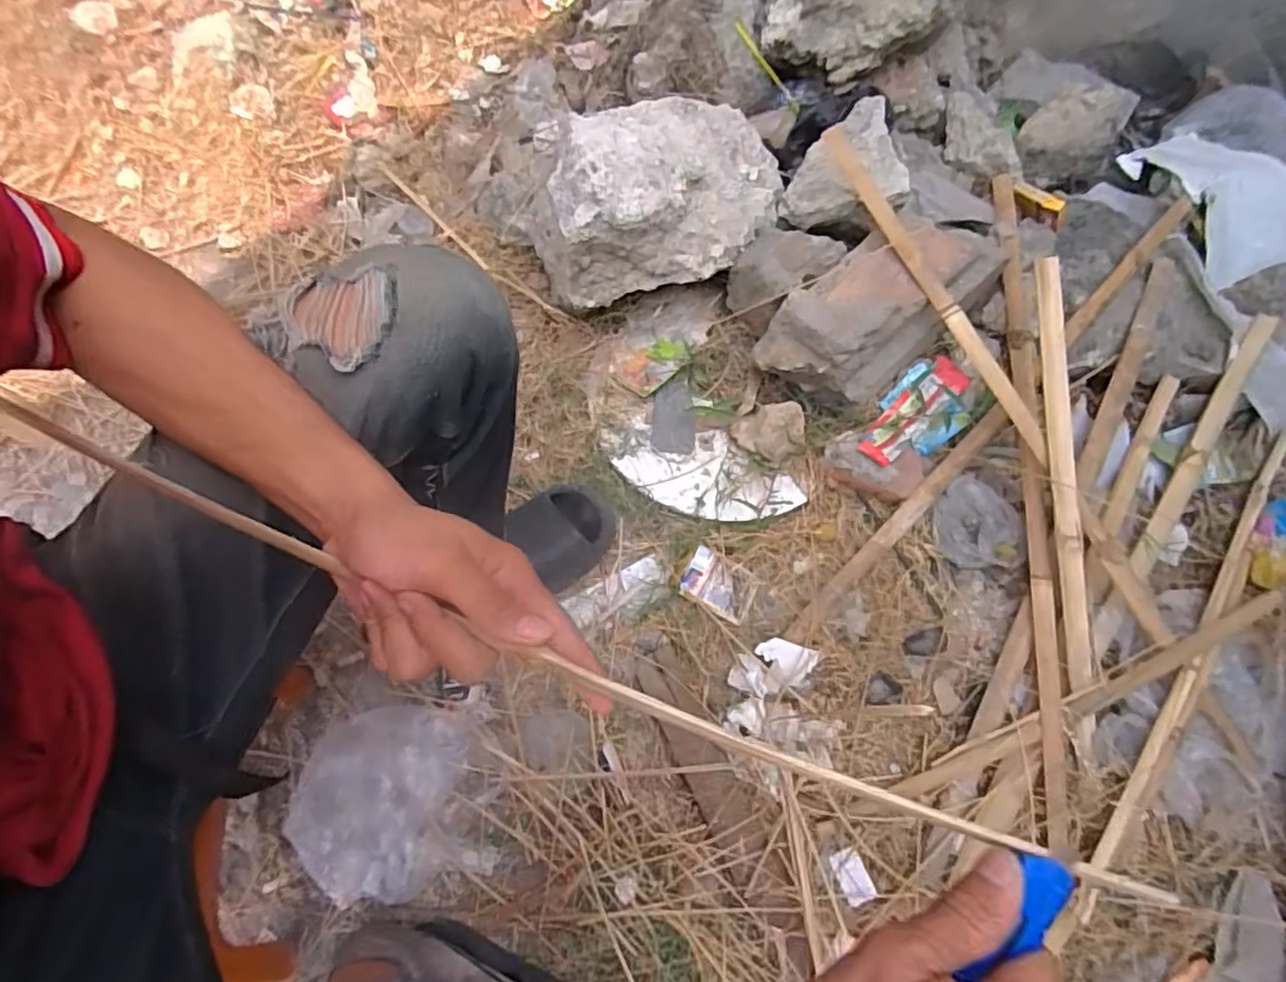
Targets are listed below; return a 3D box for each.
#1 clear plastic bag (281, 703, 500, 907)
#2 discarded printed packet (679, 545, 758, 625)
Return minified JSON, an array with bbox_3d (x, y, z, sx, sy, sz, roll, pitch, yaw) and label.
[{"bbox_3d":[-0.265,0.335,0.701,0.192,0.077,0.191,-7,67,-6],"label":"clear plastic bag"},{"bbox_3d":[0.097,0.122,0.832,0.093,0.016,0.068,25,68,8],"label":"discarded printed packet"}]

